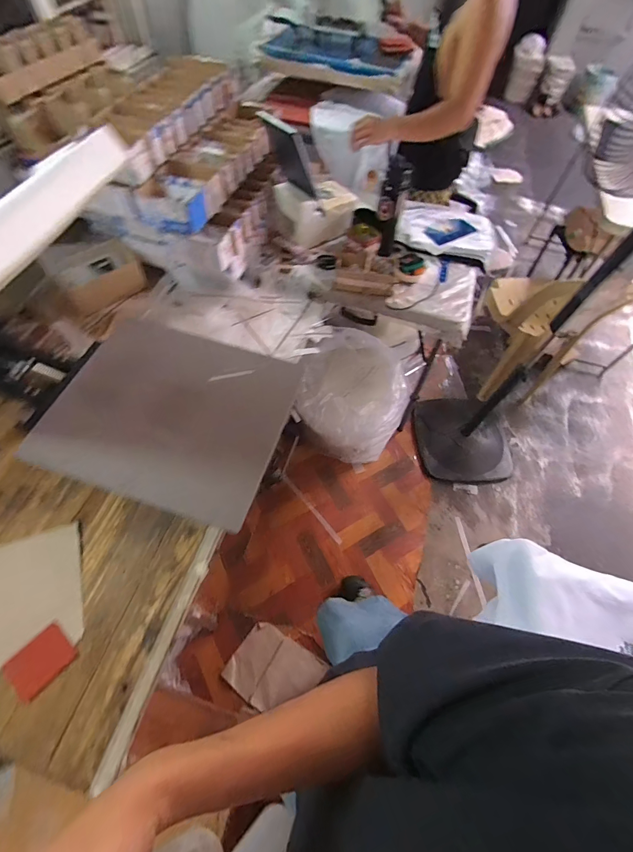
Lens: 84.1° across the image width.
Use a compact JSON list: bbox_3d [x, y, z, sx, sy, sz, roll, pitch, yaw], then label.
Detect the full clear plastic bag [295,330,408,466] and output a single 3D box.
[{"bbox_3d":[0.142,-0.098,1.493,0.413,0.423,0.450,25,62,12],"label":"full clear plastic bag"}]

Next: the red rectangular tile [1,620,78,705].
[{"bbox_3d":[-0.479,0.410,0.614,0.081,0.014,0.093,39,66,17],"label":"red rectangular tile"}]

